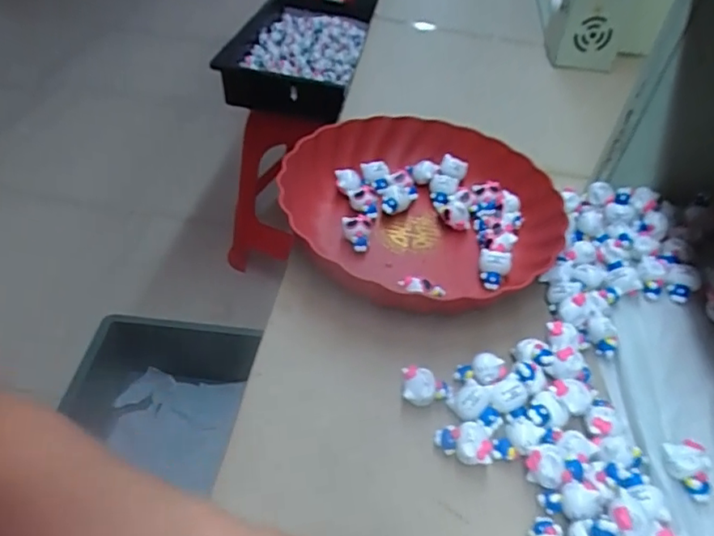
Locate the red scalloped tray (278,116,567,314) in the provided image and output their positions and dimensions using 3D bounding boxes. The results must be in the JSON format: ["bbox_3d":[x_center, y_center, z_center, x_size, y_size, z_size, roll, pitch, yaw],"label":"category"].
[{"bbox_3d":[0.058,-0.057,0.500,0.247,0.048,0.240,-18,48,-18],"label":"red scalloped tray"}]

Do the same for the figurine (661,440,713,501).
[{"bbox_3d":[0.206,0.124,0.345,0.028,0.017,0.031,-7,45,-8],"label":"figurine"}]

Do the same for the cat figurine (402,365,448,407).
[{"bbox_3d":[0.047,0.083,0.385,0.030,0.019,0.024,2,45,1],"label":"cat figurine"}]

